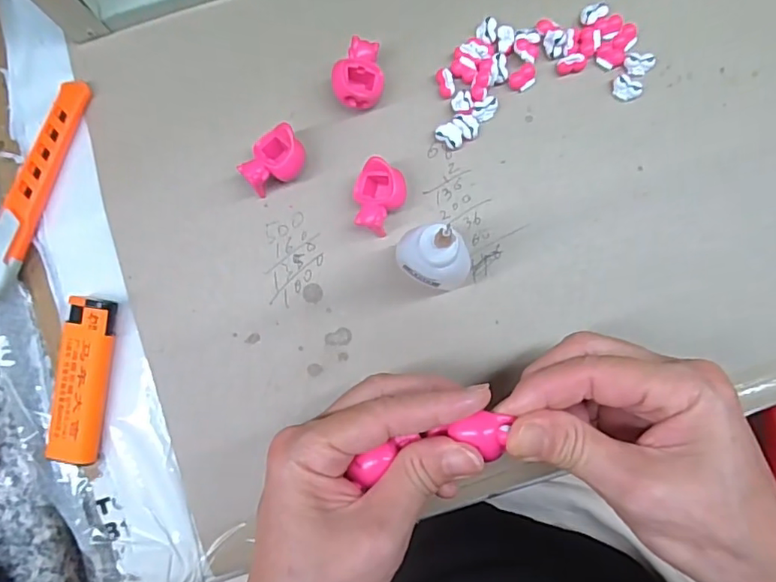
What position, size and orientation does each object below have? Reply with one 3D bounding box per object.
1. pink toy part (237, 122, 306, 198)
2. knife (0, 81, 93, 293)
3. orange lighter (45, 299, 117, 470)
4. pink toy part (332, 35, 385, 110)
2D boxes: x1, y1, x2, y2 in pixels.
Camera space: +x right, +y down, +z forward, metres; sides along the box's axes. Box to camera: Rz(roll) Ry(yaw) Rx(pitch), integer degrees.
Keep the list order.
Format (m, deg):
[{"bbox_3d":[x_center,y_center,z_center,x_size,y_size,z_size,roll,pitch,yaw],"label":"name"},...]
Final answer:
[{"bbox_3d":[-0.057,-0.065,0.275,0.032,0.021,0.023,-32,83,-2],"label":"pink toy part"},{"bbox_3d":[-0.182,-0.054,0.281,0.016,0.017,0.118,16,84,4],"label":"knife"},{"bbox_3d":[-0.149,0.044,0.268,0.023,0.007,0.080,8,89,-18],"label":"orange lighter"},{"bbox_3d":[-0.014,-0.107,0.277,0.024,0.023,0.032,0,83,2],"label":"pink toy part"}]

